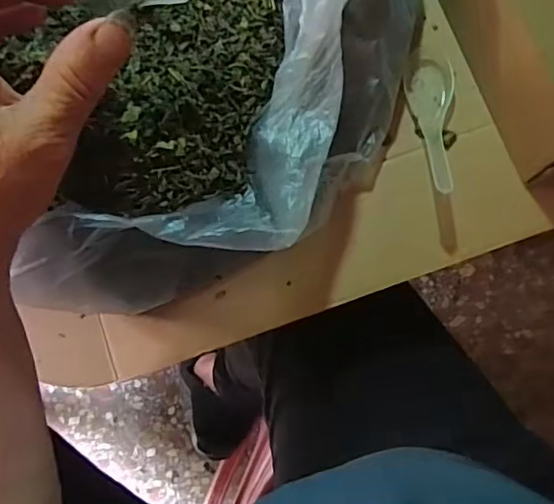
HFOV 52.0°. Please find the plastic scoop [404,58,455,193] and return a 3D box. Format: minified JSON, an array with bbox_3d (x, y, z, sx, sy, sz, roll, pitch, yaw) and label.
[{"bbox_3d":[0.103,-0.085,0.371,0.030,0.012,0.097,0,66,0],"label":"plastic scoop"}]

